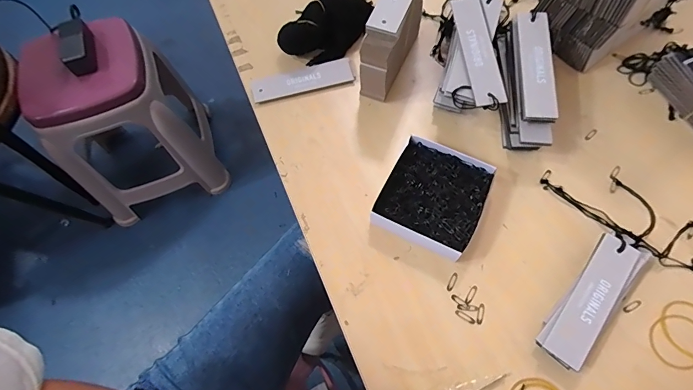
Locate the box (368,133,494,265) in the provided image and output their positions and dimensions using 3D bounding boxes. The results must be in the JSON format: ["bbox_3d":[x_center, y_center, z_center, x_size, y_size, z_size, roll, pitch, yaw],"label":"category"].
[{"bbox_3d":[0.090,0.002,0.389,0.096,0.023,0.108,24,68,12],"label":"box"}]

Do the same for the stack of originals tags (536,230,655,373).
[{"bbox_3d":[0.225,0.095,0.340,0.047,0.024,0.136,38,72,17],"label":"stack of originals tags"}]

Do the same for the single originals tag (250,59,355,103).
[{"bbox_3d":[-0.055,-0.145,0.474,0.127,0.008,0.035,-15,66,-5],"label":"single originals tag"}]

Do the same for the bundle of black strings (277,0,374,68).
[{"bbox_3d":[-0.024,-0.219,0.487,0.067,0.043,0.121,41,73,18],"label":"bundle of black strings"}]

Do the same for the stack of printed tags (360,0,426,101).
[{"bbox_3d":[0.060,-0.197,0.438,0.036,0.105,0.147,21,68,11],"label":"stack of printed tags"}]

